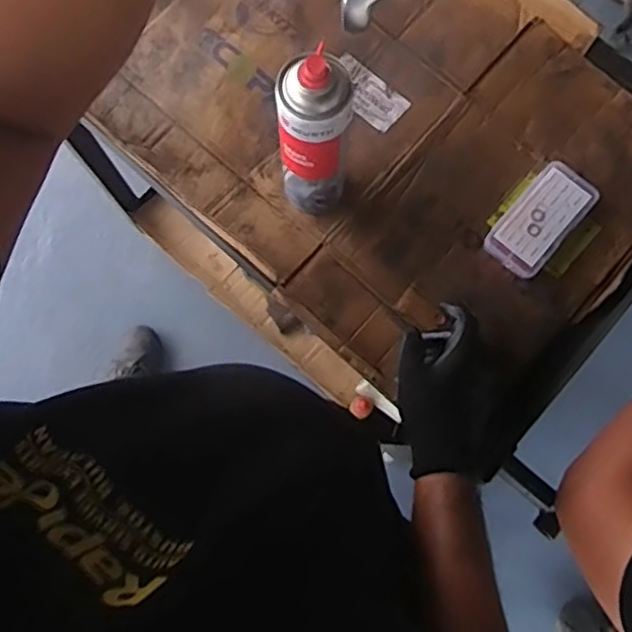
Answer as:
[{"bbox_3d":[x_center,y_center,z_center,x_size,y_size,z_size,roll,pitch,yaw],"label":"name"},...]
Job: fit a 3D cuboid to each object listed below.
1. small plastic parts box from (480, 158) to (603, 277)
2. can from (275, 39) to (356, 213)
[{"bbox_3d":[0.244,-0.104,0.704,0.066,0.025,0.127,40,82,9],"label":"small plastic parts box"},{"bbox_3d":[-0.002,-0.162,0.608,0.067,0.220,0.065,-3,78,1],"label":"can"}]

